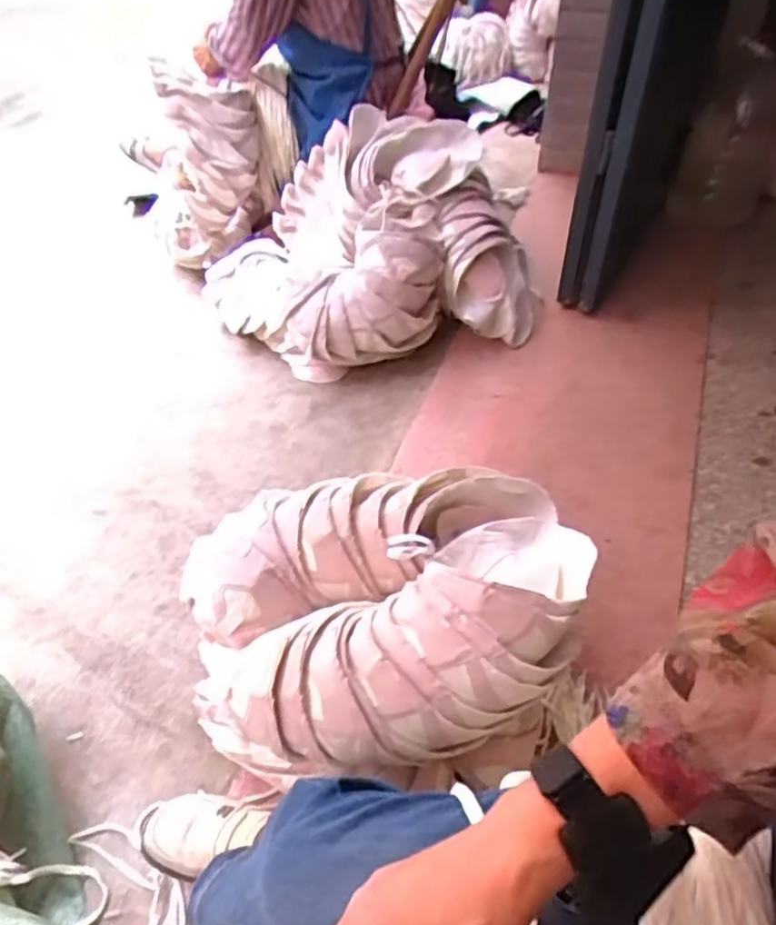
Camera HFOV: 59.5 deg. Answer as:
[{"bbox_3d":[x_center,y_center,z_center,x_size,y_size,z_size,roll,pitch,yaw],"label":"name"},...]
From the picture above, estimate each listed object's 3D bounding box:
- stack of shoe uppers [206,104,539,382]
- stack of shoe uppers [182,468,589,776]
[{"bbox_3d":[-0.029,-0.437,1.426,0.631,0.361,0.421,-20,50,-16],"label":"stack of shoe uppers"},{"bbox_3d":[0.009,0.163,0.790,0.485,0.164,0.341,-12,48,-8],"label":"stack of shoe uppers"}]

